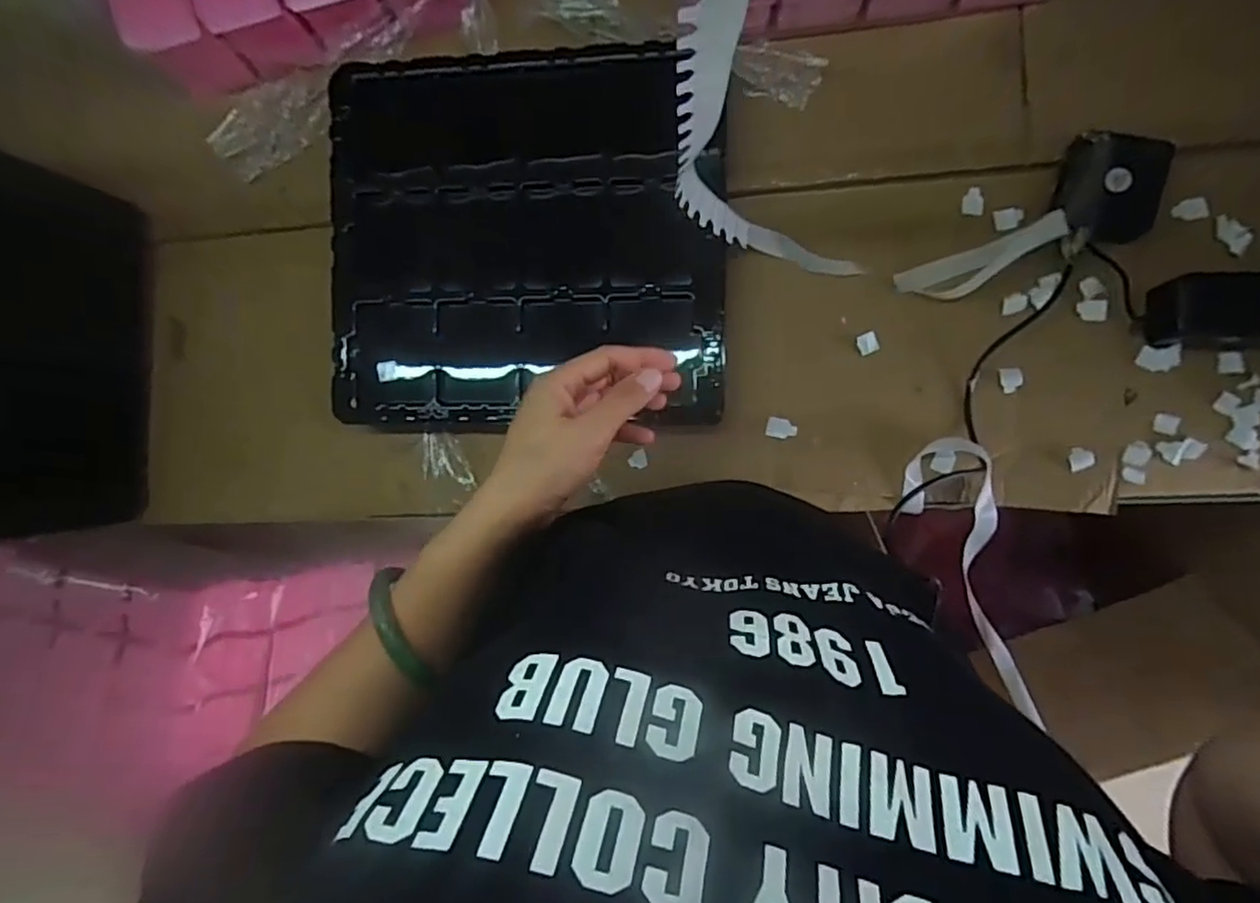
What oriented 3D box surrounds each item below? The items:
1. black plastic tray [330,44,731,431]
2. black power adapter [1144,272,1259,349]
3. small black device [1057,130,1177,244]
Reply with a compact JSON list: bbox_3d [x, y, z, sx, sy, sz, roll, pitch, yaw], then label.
[{"bbox_3d":[-0.100,-0.188,0.605,0.361,0.044,0.322,-1,93,9],"label":"black plastic tray"},{"bbox_3d":[0.521,-0.120,0.561,0.133,0.047,0.058,5,94,22],"label":"black power adapter"},{"bbox_3d":[0.411,-0.225,0.573,0.071,0.043,0.085,14,95,8],"label":"small black device"}]

